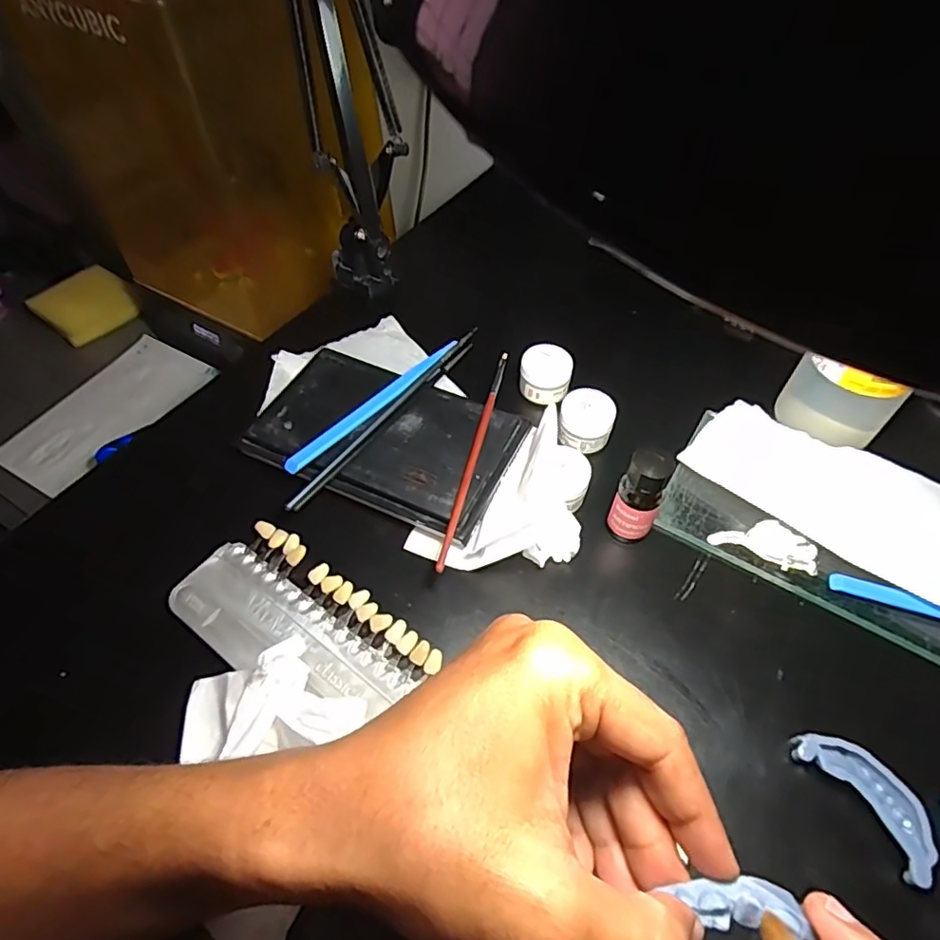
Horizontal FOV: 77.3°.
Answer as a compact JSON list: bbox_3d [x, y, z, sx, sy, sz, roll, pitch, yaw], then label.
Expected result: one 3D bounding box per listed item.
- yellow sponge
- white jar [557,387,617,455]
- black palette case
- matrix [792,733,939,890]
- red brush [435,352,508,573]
[{"bbox_3d":[-0.469,-0.201,0.724,0.080,0.042,0.104,34,60,23],"label":"yellow sponge"},{"bbox_3d":[0.072,-0.031,0.363,0.032,0.022,0.031,0,53,0],"label":"white jar"},{"bbox_3d":[-0.053,-0.021,0.358,0.154,0.023,0.091,21,56,15],"label":"black palette case"},{"bbox_3d":[0.170,0.139,0.251,0.026,0.012,0.061,-29,59,-21],"label":"matrix"},{"bbox_3d":[0.004,-0.012,0.341,0.005,0.006,0.158,11,54,8],"label":"red brush"}]

